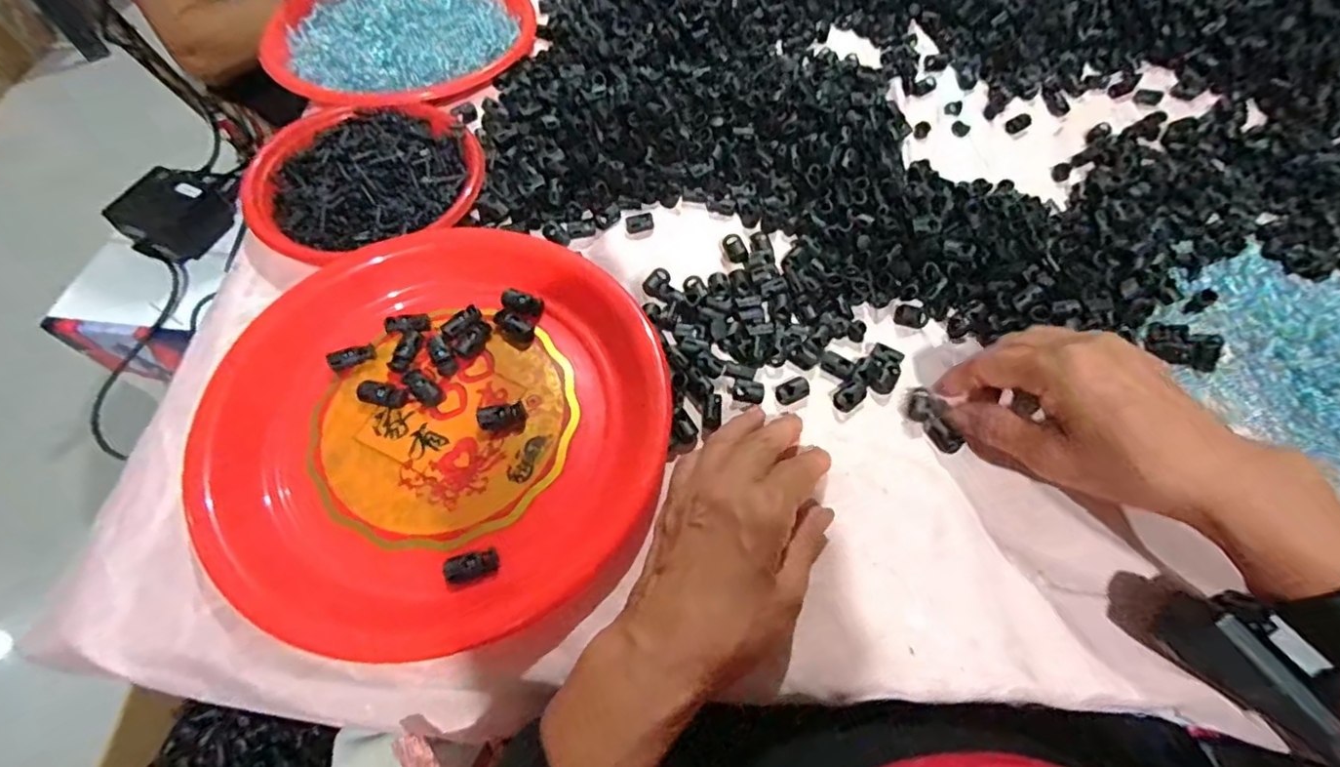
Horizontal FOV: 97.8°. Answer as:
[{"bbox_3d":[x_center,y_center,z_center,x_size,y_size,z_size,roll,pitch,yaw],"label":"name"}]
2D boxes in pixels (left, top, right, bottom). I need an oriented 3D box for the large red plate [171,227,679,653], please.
[{"bbox_3d":[-0.135,0.014,0.345,0.258,0.030,0.250,0,64,-1],"label":"large red plate"}]

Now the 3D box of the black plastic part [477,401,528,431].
[{"bbox_3d":[-0.100,0.020,0.350,0.027,0.010,0.015,-12,65,-7],"label":"black plastic part"}]

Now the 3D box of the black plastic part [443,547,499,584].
[{"bbox_3d":[-0.105,0.096,0.308,0.027,0.006,0.013,-10,63,-25],"label":"black plastic part"}]

